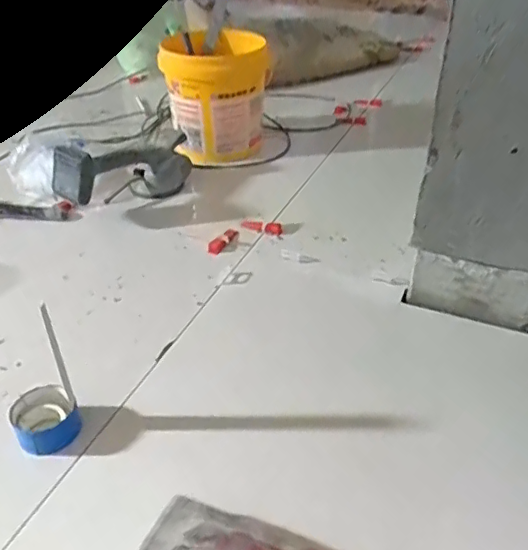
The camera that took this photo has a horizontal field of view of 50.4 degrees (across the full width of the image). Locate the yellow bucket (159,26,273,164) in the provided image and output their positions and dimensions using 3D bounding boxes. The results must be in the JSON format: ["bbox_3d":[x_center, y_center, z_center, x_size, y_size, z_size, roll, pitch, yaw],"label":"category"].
[{"bbox_3d":[-0.108,-0.425,1.313,0.240,0.243,0.249,-3,37,-3],"label":"yellow bucket"}]

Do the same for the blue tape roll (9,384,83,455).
[{"bbox_3d":[-0.269,0.178,0.691,0.071,0.032,0.089,-30,45,-33],"label":"blue tape roll"}]

